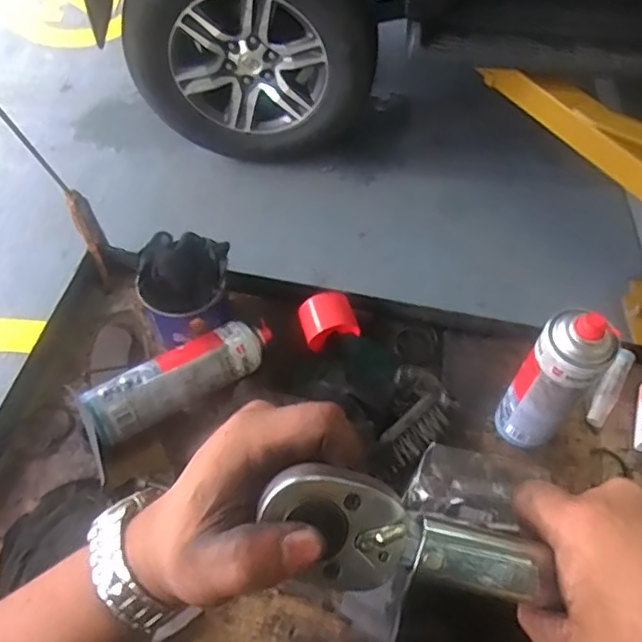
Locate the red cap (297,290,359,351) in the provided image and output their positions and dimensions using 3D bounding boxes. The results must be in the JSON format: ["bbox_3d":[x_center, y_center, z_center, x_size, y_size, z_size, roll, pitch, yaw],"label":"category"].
[{"bbox_3d":[0.008,-0.002,0.727,0.067,0.035,0.054,-14,59,-11],"label":"red cap"}]

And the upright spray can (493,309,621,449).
[{"bbox_3d":[0.227,0.069,0.596,0.065,0.220,0.052,38,64,20],"label":"upright spray can"}]

